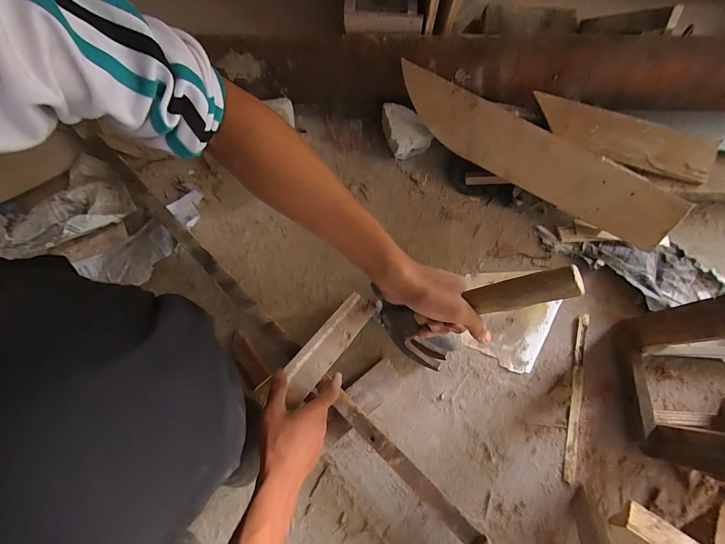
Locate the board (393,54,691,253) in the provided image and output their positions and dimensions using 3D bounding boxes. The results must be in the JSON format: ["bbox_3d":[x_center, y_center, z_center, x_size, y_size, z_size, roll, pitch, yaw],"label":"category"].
[{"bbox_3d":[0.315,-0.211,0.593,0.546,0.105,0.024,29,33,3],"label":"board"}]

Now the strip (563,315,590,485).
[{"bbox_3d":[0.367,0.207,0.541,0.020,0.006,0.275,17,72,4],"label":"strip"}]

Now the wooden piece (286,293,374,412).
[{"bbox_3d":[-0.052,0.110,0.495,0.052,0.020,0.202,36,58,10],"label":"wooden piece"}]

